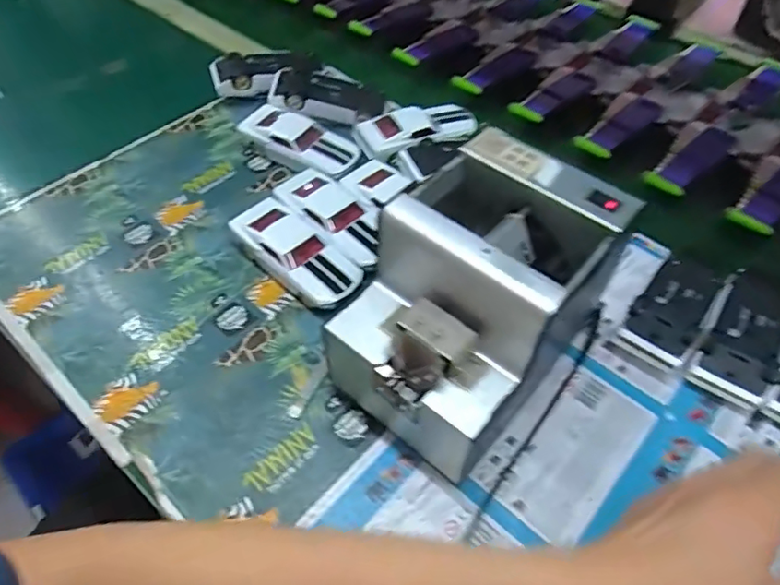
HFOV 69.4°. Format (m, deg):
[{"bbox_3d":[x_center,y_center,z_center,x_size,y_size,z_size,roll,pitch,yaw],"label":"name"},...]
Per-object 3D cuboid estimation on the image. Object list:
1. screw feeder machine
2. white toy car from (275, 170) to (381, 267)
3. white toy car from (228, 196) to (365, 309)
[{"bbox_3d":[0.054,0.008,0.393,0.185,0.146,0.131,-38,61,-26],"label":"screw feeder machine"},{"bbox_3d":[-0.052,-0.069,0.521,0.121,0.030,0.059,39,60,24],"label":"white toy car"},{"bbox_3d":[-0.084,-0.033,0.494,0.127,0.034,0.054,36,59,23],"label":"white toy car"}]

